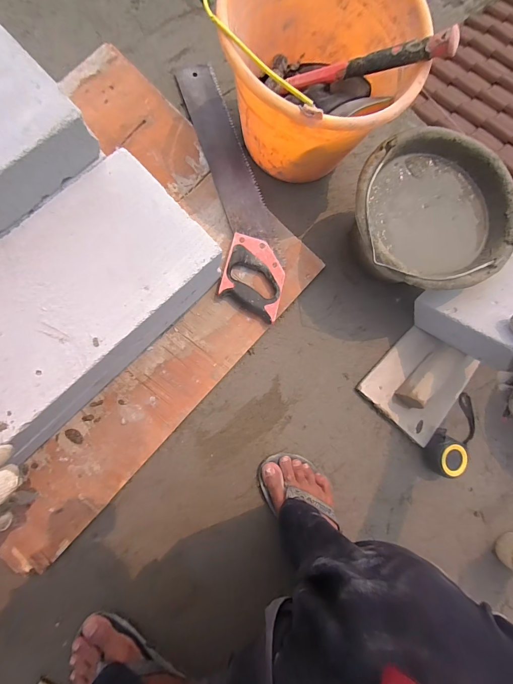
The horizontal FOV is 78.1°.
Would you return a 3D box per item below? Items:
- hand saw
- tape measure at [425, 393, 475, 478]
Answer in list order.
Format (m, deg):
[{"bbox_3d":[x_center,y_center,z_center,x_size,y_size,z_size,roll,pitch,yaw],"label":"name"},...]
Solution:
[{"bbox_3d":[-0.038,-0.291,0.600,0.126,0.030,0.508,-11,87,-8],"label":"hand saw"},{"bbox_3d":[0.385,0.178,0.604,0.164,0.047,0.075,-44,92,-8],"label":"tape measure"}]

